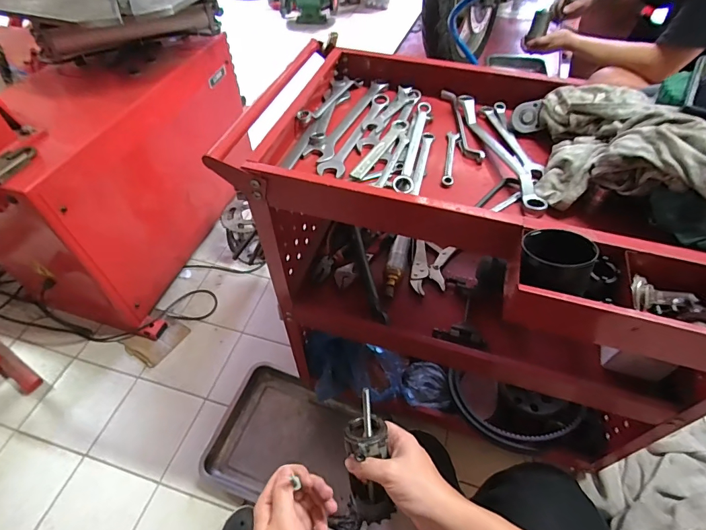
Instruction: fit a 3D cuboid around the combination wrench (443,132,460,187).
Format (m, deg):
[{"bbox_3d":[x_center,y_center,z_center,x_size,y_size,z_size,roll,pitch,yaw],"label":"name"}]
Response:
[{"bbox_3d":[0.141,-0.155,0.576,0.016,0.010,0.121,10,51,7],"label":"combination wrench"}]

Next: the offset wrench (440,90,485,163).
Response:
[{"bbox_3d":[0.167,-0.220,0.619,0.026,0.021,0.182,-3,51,-3],"label":"offset wrench"}]

